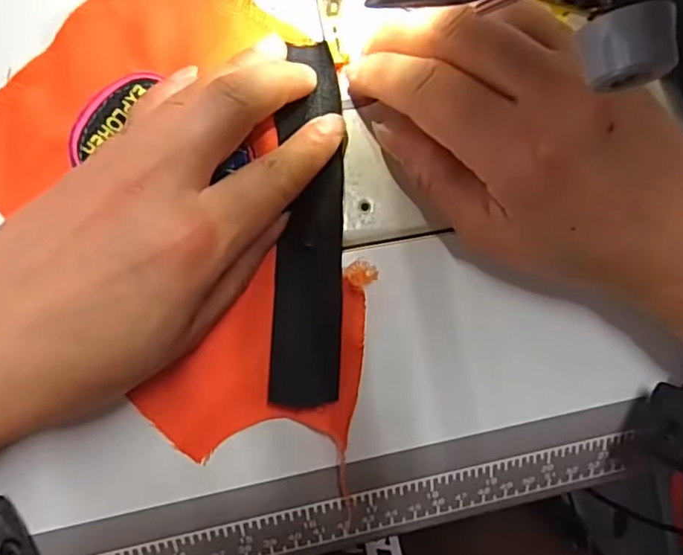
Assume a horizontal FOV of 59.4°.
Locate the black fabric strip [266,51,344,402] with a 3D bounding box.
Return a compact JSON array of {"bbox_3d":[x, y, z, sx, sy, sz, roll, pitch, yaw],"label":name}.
[{"bbox_3d":[-0.011,-0.020,0.232,0.026,0.007,0.137,3,85,-8],"label":"black fabric strip"}]

